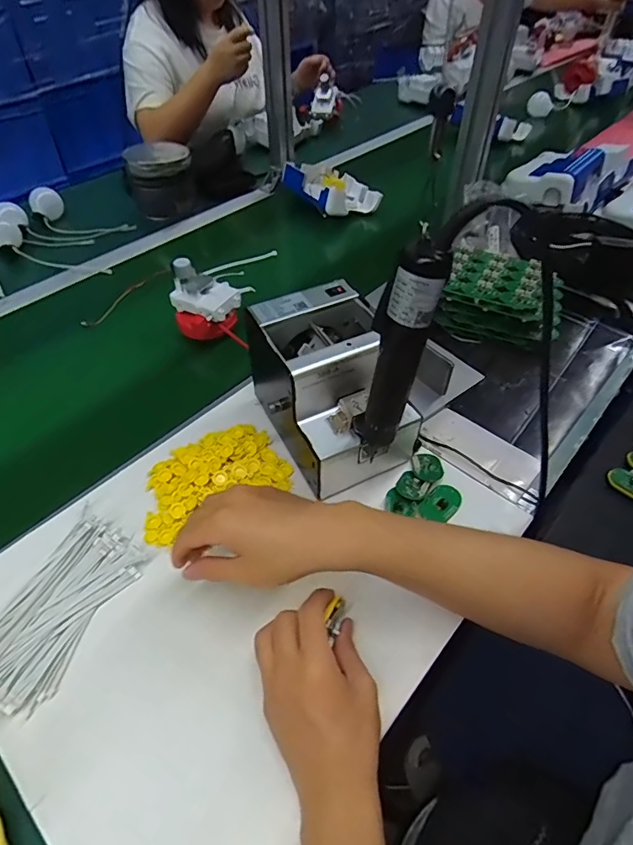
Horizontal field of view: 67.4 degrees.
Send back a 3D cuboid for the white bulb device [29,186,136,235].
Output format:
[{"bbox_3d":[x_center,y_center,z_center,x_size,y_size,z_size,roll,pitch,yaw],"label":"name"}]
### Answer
[{"bbox_3d":[-0.460,-0.403,0.922,0.212,0.051,0.065,20,48,14],"label":"white bulb device"}]

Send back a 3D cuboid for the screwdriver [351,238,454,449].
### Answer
[{"bbox_3d":[0.067,-0.054,0.403,0.046,0.202,0.035,14,47,10],"label":"screwdriver"}]

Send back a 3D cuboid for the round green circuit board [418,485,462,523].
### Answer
[{"bbox_3d":[0.135,0.088,0.513,0.033,0.005,0.052,36,57,25],"label":"round green circuit board"}]

